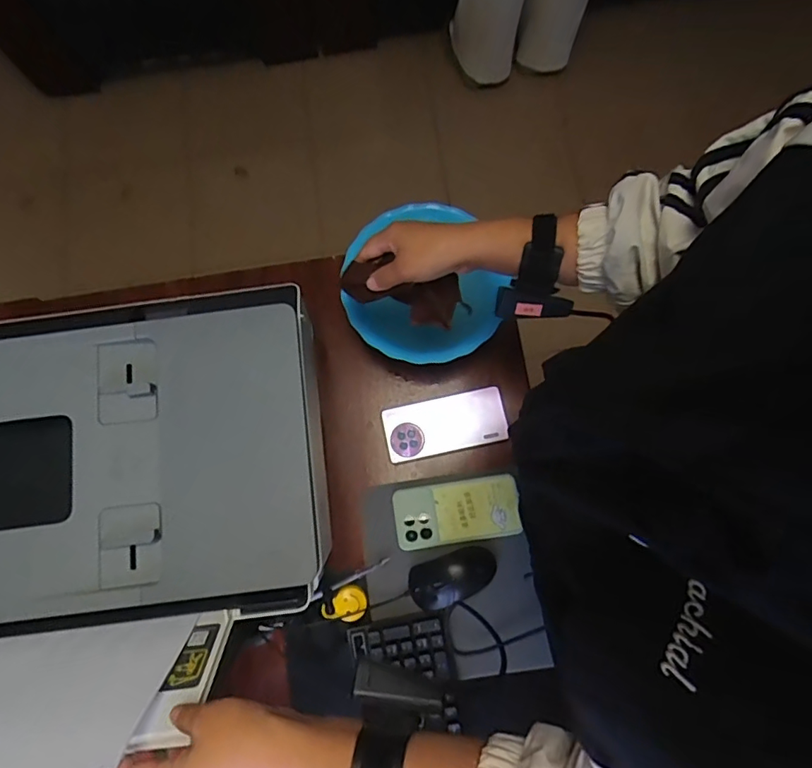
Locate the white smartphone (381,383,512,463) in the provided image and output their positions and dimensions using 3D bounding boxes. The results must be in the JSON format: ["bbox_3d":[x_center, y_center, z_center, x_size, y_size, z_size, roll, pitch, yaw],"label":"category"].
[{"bbox_3d":[0.054,0.054,0.714,0.164,0.008,0.075,-11,77,-2],"label":"white smartphone"}]

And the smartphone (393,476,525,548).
[{"bbox_3d":[0.067,0.168,0.692,0.163,0.008,0.075,-8,77,-1],"label":"smartphone"}]

